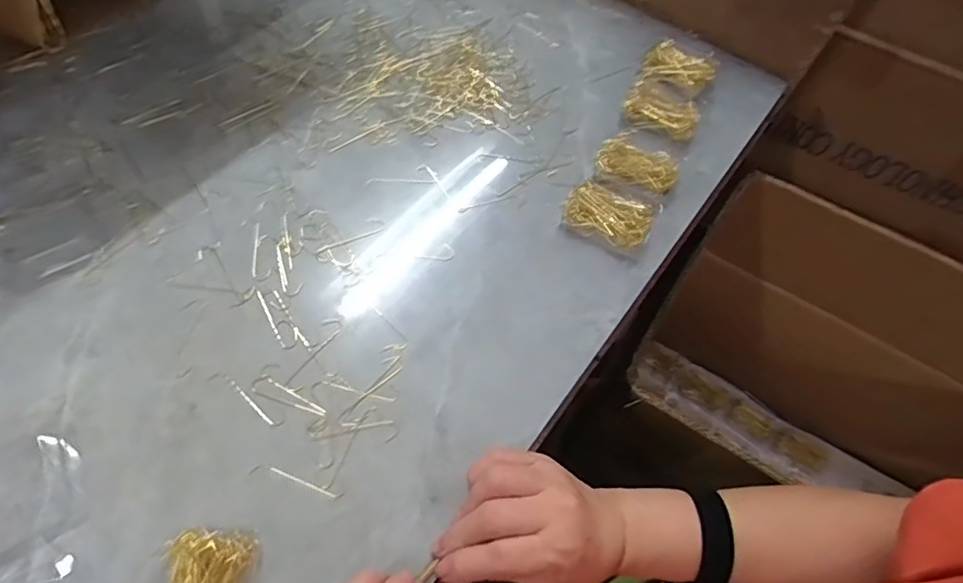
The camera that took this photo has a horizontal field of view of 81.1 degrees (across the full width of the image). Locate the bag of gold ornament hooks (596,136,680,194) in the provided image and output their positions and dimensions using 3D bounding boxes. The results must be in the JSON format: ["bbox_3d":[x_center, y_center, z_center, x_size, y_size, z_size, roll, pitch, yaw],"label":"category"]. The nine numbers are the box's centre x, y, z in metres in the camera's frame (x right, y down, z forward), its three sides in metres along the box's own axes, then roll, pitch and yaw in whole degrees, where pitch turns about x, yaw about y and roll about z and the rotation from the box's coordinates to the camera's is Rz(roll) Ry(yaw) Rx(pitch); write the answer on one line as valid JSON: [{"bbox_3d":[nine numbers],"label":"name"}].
[{"bbox_3d":[0.144,-0.118,0.515,0.073,0.008,0.050,27,60,11],"label":"bag of gold ornament hooks"}]

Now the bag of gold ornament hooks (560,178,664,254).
[{"bbox_3d":[0.111,-0.067,0.488,0.075,0.018,0.055,30,61,13],"label":"bag of gold ornament hooks"}]

